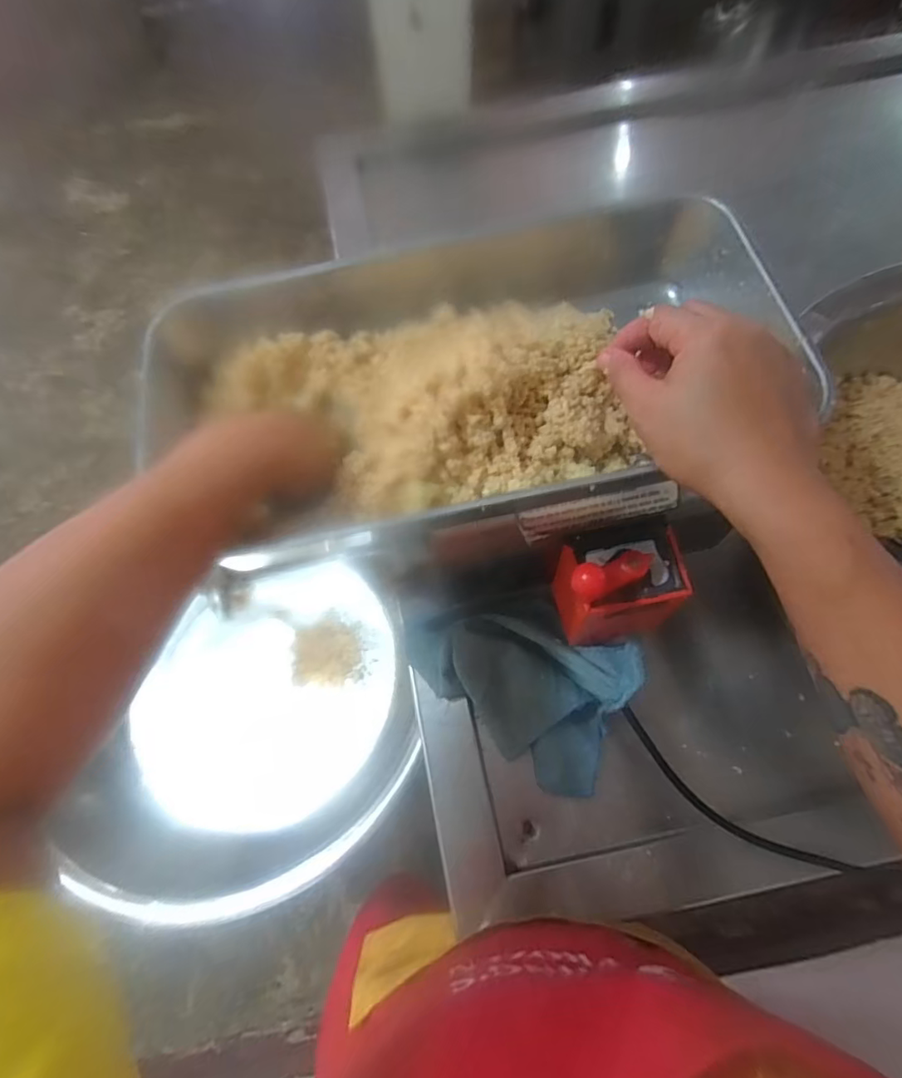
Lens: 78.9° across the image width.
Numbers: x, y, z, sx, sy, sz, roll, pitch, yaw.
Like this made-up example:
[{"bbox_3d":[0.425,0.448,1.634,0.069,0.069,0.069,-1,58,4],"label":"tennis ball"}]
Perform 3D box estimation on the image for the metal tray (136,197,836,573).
[{"bbox_3d":[0.006,-0.088,0.375,0.382,0.102,0.182,-6,67,0],"label":"metal tray"}]

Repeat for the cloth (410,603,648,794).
[{"bbox_3d":[0.054,0.123,0.491,0.210,0.087,0.123,27,71,13],"label":"cloth"}]

